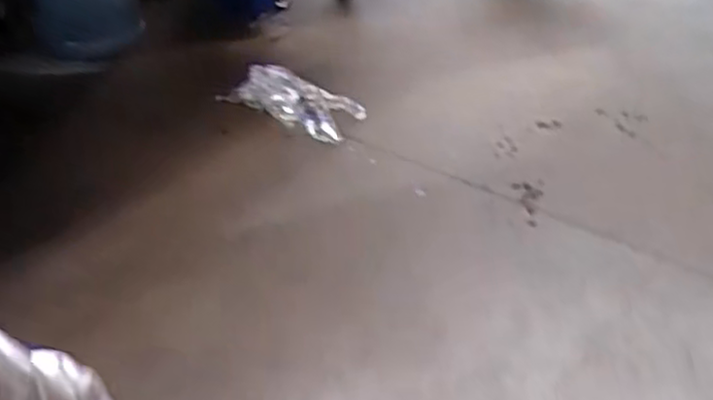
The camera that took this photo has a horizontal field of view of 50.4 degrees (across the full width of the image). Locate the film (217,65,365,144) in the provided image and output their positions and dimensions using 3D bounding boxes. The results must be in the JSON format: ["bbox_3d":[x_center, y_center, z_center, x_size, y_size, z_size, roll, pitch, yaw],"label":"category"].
[{"bbox_3d":[-0.164,-0.246,1.873,0.325,0.100,0.168,19,40,14],"label":"film"}]

